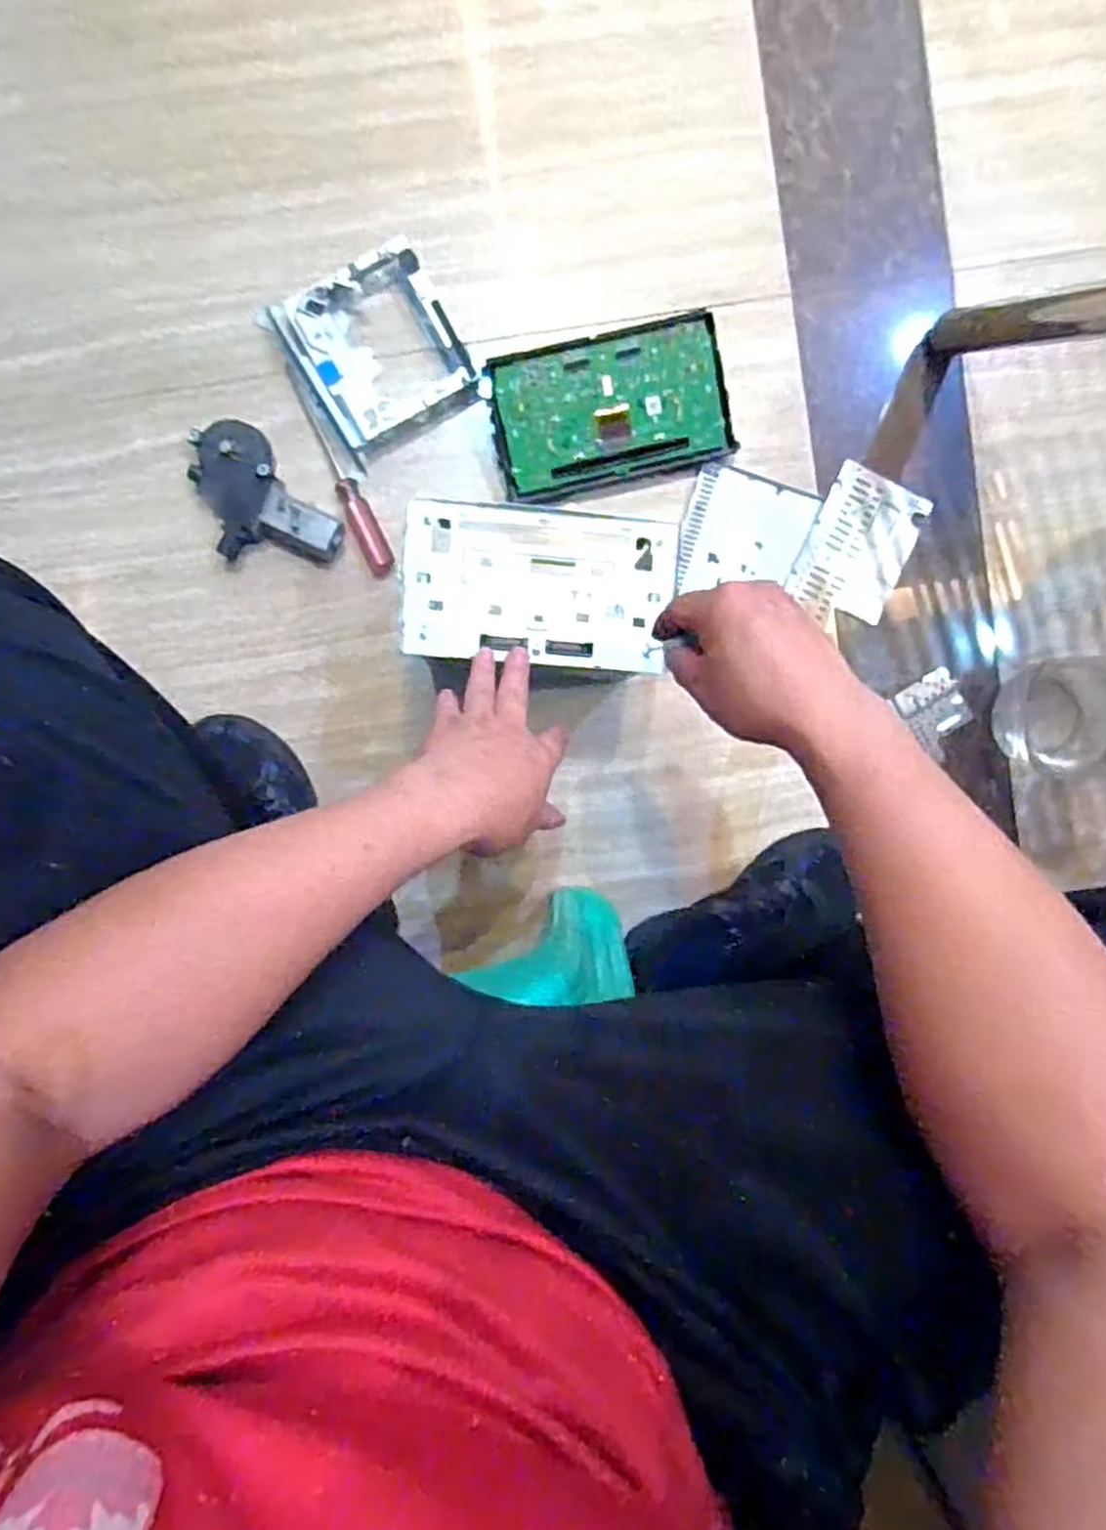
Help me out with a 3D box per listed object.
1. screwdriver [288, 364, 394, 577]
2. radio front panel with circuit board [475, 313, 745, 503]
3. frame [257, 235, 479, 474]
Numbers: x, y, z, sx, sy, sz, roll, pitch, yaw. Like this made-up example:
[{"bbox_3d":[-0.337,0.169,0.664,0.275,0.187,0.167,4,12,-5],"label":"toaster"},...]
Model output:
[{"bbox_3d":[-0.198,-0.270,0.704,0.025,0.019,0.200,-25,92,-1],"label":"screwdriver"},{"bbox_3d":[0.052,-0.322,0.698,0.214,0.049,0.120,-13,92,-1],"label":"radio front panel with circuit board"},{"bbox_3d":[-0.161,-0.376,0.689,0.141,0.034,0.149,-34,92,-1],"label":"frame"}]

